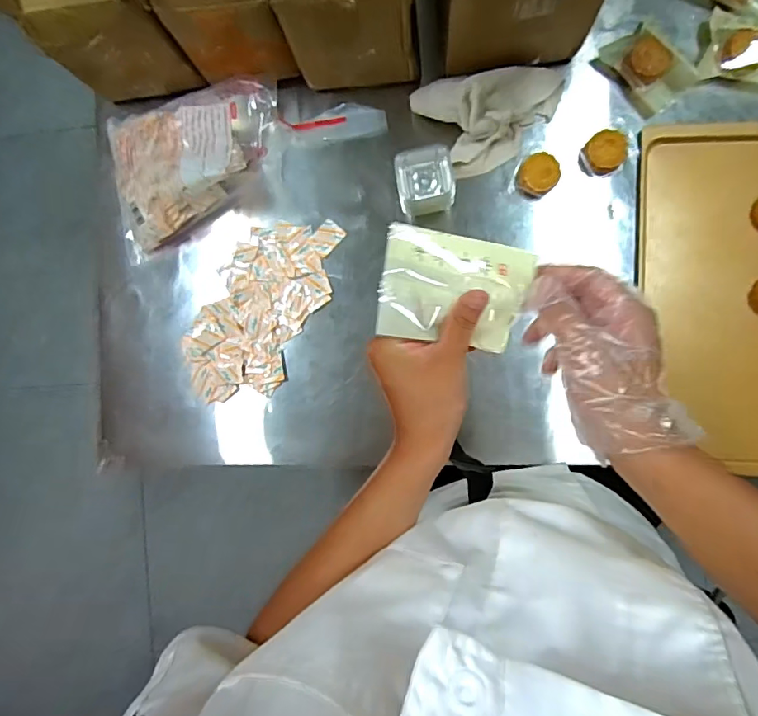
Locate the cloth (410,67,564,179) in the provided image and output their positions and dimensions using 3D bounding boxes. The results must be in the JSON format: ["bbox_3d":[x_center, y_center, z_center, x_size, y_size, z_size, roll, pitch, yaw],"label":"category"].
[{"bbox_3d":[0.135,-0.302,0.637,0.188,0.065,0.120,1,90,6],"label":"cloth"}]

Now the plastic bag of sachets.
[{"bbox_3d":[-0.256,-0.252,0.672,0.246,0.087,0.214,0,90,6],"label":"plastic bag of sachets"}]

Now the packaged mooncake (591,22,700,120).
[{"bbox_3d":[0.336,-0.366,0.629,0.070,0.033,0.108,-40,86,5],"label":"packaged mooncake"}]

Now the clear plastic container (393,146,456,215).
[{"bbox_3d":[0.059,-0.222,0.640,0.067,0.073,0.073,-7,89,6],"label":"clear plastic container"}]

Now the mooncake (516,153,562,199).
[{"bbox_3d":[0.204,-0.232,0.651,0.047,0.034,0.050,0,90,6],"label":"mooncake"}]

